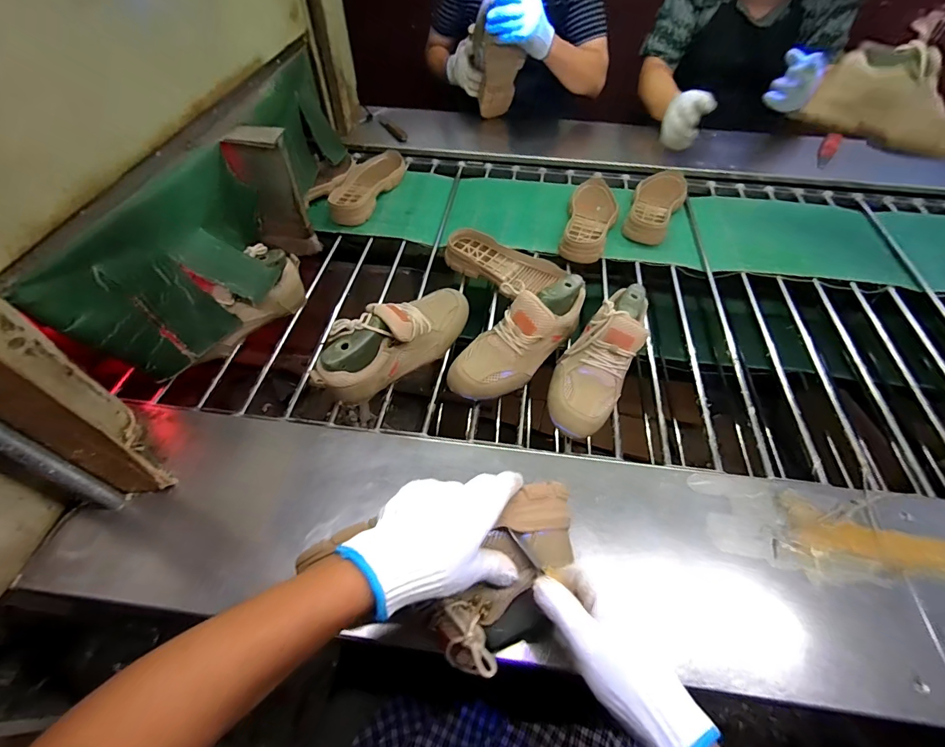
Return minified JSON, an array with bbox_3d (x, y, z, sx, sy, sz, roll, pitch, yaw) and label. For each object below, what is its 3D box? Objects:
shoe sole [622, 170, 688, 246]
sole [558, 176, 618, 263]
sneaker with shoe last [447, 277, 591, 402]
[{"bbox_3d":[0.414,-0.384,0.938,0.100,0.036,0.256,27,59,16],"label":"shoe sole"},{"bbox_3d":[0.258,-0.338,0.902,0.101,0.043,0.269,14,56,8],"label":"sole"},{"bbox_3d":[0.072,-0.064,0.638,0.103,0.089,0.262,38,62,22],"label":"sneaker with shoe last"}]

